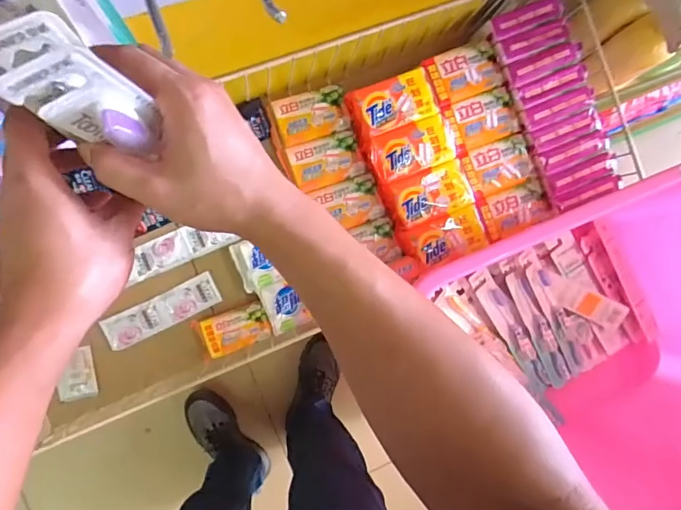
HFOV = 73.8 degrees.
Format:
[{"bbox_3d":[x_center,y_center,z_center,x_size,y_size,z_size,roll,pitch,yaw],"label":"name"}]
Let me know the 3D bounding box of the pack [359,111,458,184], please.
[{"bbox_3d":[0.098,-0.149,0.645,0.123,0.033,0.068,-20,89,-9],"label":"pack"}]

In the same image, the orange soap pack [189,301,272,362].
[{"bbox_3d":[-0.150,0.104,0.636,0.097,0.022,0.055,-20,89,-9],"label":"orange soap pack"}]

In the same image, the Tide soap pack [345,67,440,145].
[{"bbox_3d":[0.073,-0.211,0.645,0.118,0.035,0.069,-20,89,-9],"label":"Tide soap pack"}]

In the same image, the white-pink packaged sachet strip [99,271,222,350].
[{"bbox_3d":[-0.247,0.078,0.630,0.156,0.013,0.045,-26,90,-9],"label":"white-pink packaged sachet strip"}]

